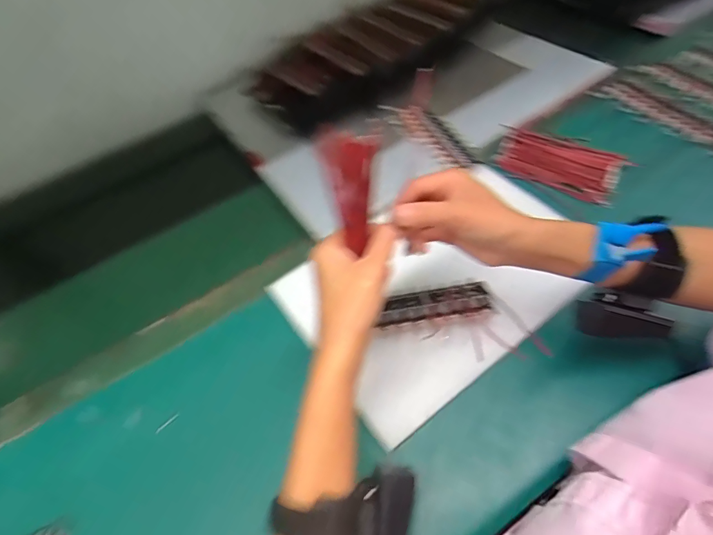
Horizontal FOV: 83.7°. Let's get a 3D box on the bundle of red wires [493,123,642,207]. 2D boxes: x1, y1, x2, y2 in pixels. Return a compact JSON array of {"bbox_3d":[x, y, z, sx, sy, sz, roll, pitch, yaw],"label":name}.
[{"bbox_3d":[0.261,-0.138,0.518,0.151,0.014,0.092,25,62,24],"label":"bundle of red wires"}]

